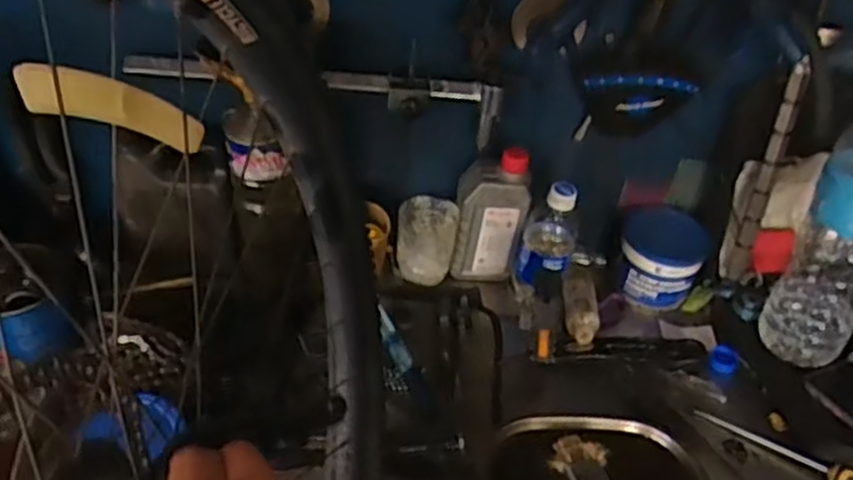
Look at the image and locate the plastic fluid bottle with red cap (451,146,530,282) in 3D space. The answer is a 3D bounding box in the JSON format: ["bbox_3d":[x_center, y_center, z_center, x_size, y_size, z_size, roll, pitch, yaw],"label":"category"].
[{"bbox_3d":[0.078,-0.028,0.890,0.082,0.182,0.051,8,40,2],"label":"plastic fluid bottle with red cap"}]

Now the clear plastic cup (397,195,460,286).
[{"bbox_3d":[-0.001,0.003,0.898,0.071,0.096,0.059,7,40,1],"label":"clear plastic cup"}]

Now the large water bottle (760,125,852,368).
[{"bbox_3d":[0.439,-0.012,0.752,0.100,0.285,0.116,32,46,27],"label":"large water bottle"}]

